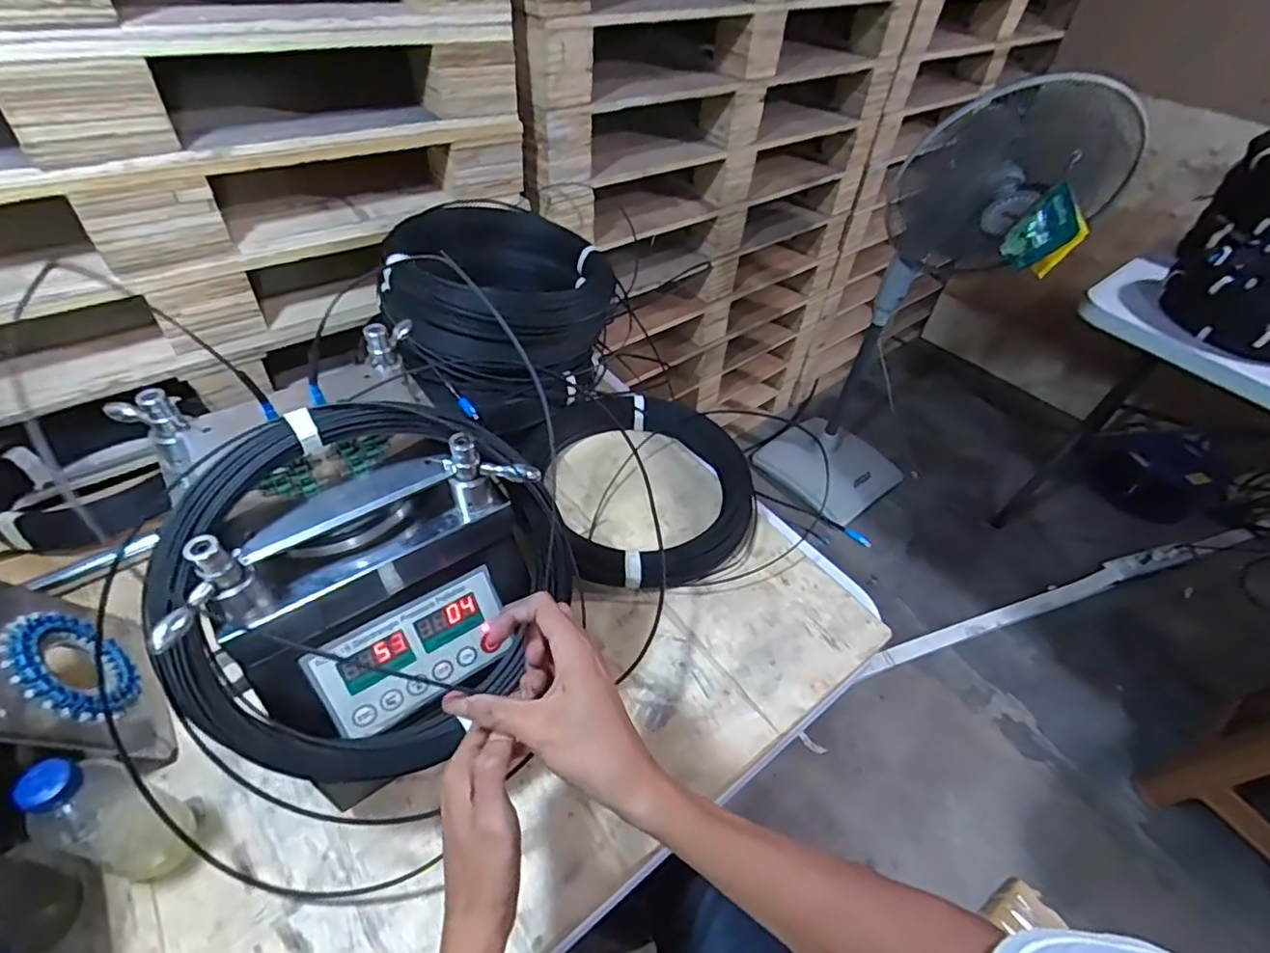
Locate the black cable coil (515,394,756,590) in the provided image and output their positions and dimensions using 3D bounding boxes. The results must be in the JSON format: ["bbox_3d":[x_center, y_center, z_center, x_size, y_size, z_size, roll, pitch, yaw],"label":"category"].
[{"bbox_3d":[0.021,0.001,0.798,0.274,0.041,0.293,2,48,-3],"label":"black cable coil"}]

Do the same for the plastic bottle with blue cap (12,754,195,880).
[{"bbox_3d":[-0.403,0.252,0.452,0.076,0.154,0.058,18,49,12],"label":"plastic bottle with blue cap"}]

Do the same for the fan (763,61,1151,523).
[{"bbox_3d":[0.693,-0.355,1.502,0.413,1.063,0.322,36,54,25],"label":"fan"}]

